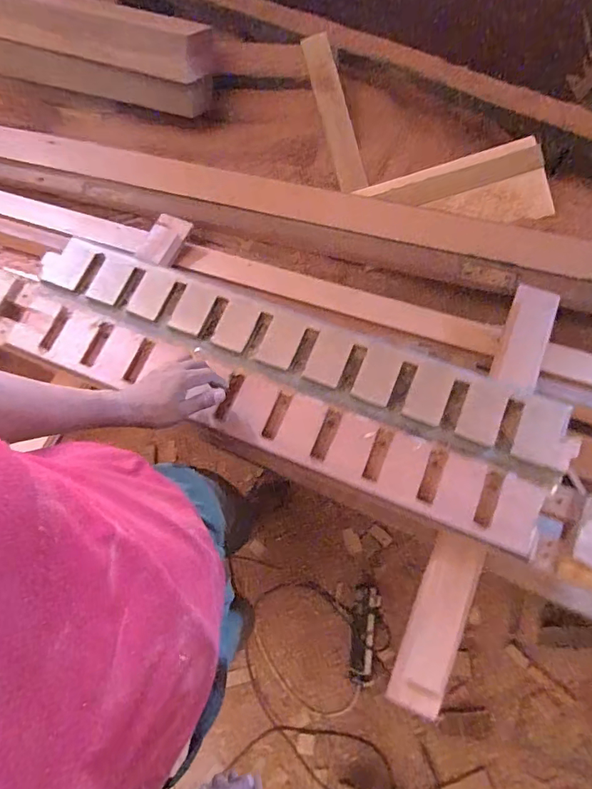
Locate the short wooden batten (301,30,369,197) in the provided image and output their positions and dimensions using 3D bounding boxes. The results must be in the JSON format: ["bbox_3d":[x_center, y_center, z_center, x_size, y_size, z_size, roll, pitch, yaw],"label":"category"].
[{"bbox_3d":[0.096,-0.638,1.057,0.067,0.329,0.030,-26,44,3],"label":"short wooden batten"}]

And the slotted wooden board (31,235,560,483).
[{"bbox_3d":[-0.036,-0.083,0.732,0.929,0.050,0.134,21,75,8],"label":"slotted wooden board"}]

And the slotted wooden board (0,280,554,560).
[{"bbox_3d":[-0.090,0.015,0.716,0.928,0.027,0.127,22,75,11],"label":"slotted wooden board"}]

